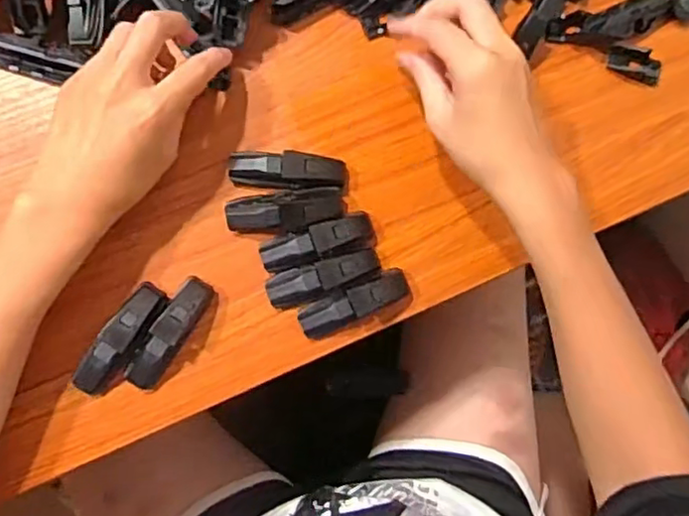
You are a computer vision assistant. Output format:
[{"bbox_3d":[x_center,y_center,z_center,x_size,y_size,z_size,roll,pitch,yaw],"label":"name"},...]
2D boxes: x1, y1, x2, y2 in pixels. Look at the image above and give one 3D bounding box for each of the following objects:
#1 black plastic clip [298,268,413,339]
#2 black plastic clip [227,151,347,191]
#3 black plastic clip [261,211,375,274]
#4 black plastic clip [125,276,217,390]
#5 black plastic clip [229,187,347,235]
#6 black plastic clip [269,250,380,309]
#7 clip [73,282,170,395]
[{"bbox_3d":[0.008,0.028,0.398,0.074,0.027,0.020,-24,89,-9],"label":"black plastic clip"},{"bbox_3d":[-0.034,-0.054,0.397,0.075,0.023,0.020,2,85,-8],"label":"black plastic clip"},{"bbox_3d":[-0.015,-0.009,0.397,0.074,0.025,0.022,-20,88,-9],"label":"black plastic clip"},{"bbox_3d":[-0.105,0.046,0.382,0.021,0.024,0.073,34,82,-4],"label":"black plastic clip"},{"bbox_3d":[-0.035,-0.029,0.396,0.074,0.026,0.027,-3,86,-8],"label":"black plastic clip"},{"bbox_3d":[-0.012,0.012,0.396,0.072,0.023,0.021,-17,88,-9],"label":"black plastic clip"},{"bbox_3d":[-0.132,0.049,0.376,0.021,0.023,0.073,35,82,-4],"label":"clip"}]

